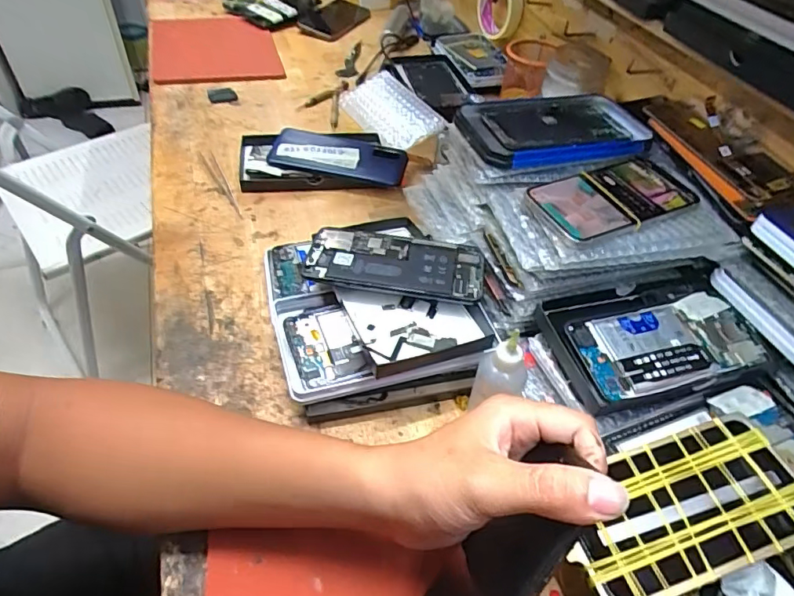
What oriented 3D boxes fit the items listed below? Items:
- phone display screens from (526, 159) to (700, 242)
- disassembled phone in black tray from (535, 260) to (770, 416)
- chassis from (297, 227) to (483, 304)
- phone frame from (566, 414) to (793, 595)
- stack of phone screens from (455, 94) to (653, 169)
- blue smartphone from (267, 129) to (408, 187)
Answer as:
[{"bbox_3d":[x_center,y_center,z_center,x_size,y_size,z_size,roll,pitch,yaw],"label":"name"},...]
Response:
[{"bbox_3d":[0.182,-0.086,0.422,0.136,0.011,0.069,-17,51,-20],"label":"phone display screens"},{"bbox_3d":[0.214,0.031,0.416,0.175,0.021,0.106,-12,50,-16],"label":"disassembled phone in black tray"},{"bbox_3d":[-0.001,-0.031,0.449,0.154,0.010,0.073,7,49,3],"label":"chassis"},{"bbox_3d":[0.186,0.133,0.323,0.160,0.007,0.083,-15,51,-10],"label":"phone frame"},{"bbox_3d":[0.154,-0.162,0.478,0.181,0.021,0.098,-11,50,-15],"label":"stack of phone screens"},{"bbox_3d":[-0.072,-0.178,0.620,0.165,0.015,0.076,10,61,-2],"label":"blue smartphone"}]

